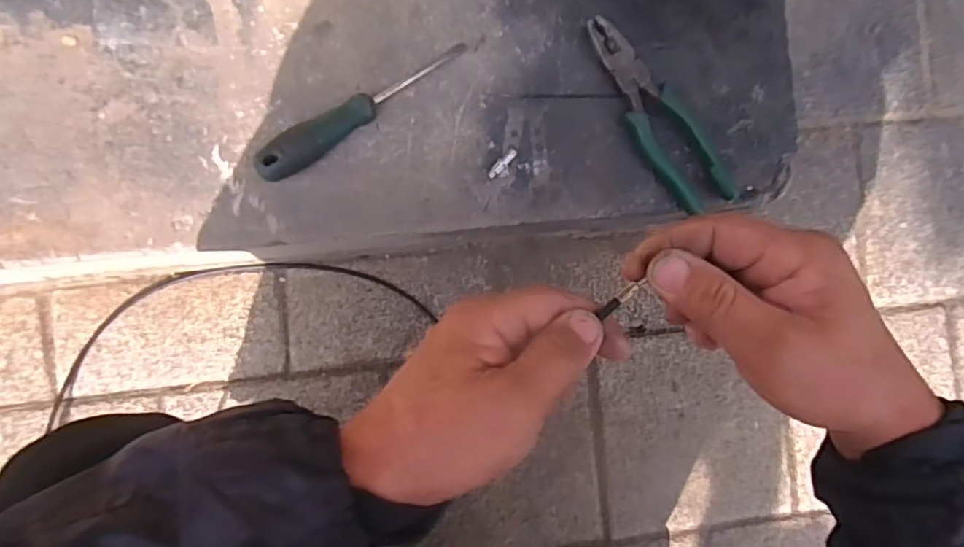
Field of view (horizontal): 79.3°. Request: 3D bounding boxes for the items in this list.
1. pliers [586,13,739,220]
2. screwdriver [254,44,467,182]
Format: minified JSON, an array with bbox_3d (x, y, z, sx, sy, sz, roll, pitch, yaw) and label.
[{"bbox_3d":[0.161,-0.147,0.536,0.052,0.021,0.198,-31,93,-8],"label":"pliers"},{"bbox_3d":[-0.100,-0.143,0.497,0.205,0.026,0.025,-37,93,-16],"label":"screwdriver"}]

